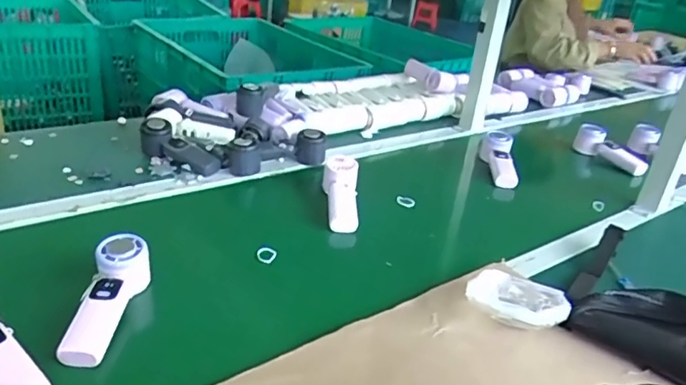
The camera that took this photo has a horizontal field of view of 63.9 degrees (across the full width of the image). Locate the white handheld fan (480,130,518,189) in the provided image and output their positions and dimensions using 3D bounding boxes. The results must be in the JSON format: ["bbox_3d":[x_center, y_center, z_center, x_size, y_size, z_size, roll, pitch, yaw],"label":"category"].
[{"bbox_3d":[0.315,-0.064,1.107,0.055,0.046,0.154,5,49,-5],"label":"white handheld fan"}]

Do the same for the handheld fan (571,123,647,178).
[{"bbox_3d":[0.610,-0.093,1.258,0.167,0.068,0.050,35,36,20],"label":"handheld fan"}]

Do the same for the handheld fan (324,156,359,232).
[{"bbox_3d":[-0.001,0.001,0.888,0.049,0.045,0.152,2,52,-10],"label":"handheld fan"}]

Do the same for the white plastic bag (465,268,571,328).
[{"bbox_3d":[0.208,0.131,0.661,0.115,0.031,0.083,15,29,15],"label":"white plastic bag"}]

